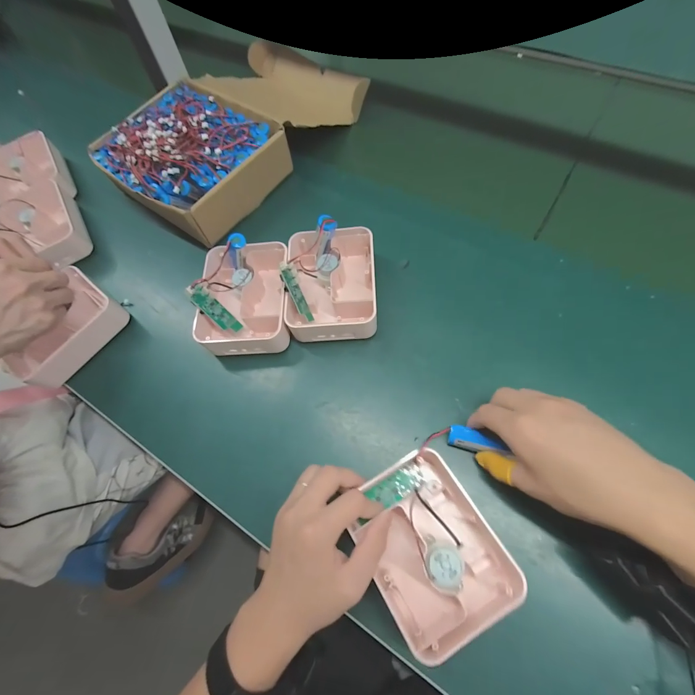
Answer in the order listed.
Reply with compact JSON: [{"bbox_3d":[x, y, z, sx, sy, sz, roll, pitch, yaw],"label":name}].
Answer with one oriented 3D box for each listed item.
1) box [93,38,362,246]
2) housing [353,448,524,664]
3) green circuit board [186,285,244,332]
[{"bbox_3d":[-0.159,-0.341,0.526,0.224,0.082,0.384,35,74,13],"label":"box"},{"bbox_3d":[0.067,0.161,0.299,0.102,0.044,0.128,-28,72,-9],"label":"housing"},{"bbox_3d":[-0.149,-0.042,0.406,0.068,0.012,0.020,44,74,-14],"label":"green circuit board"}]

